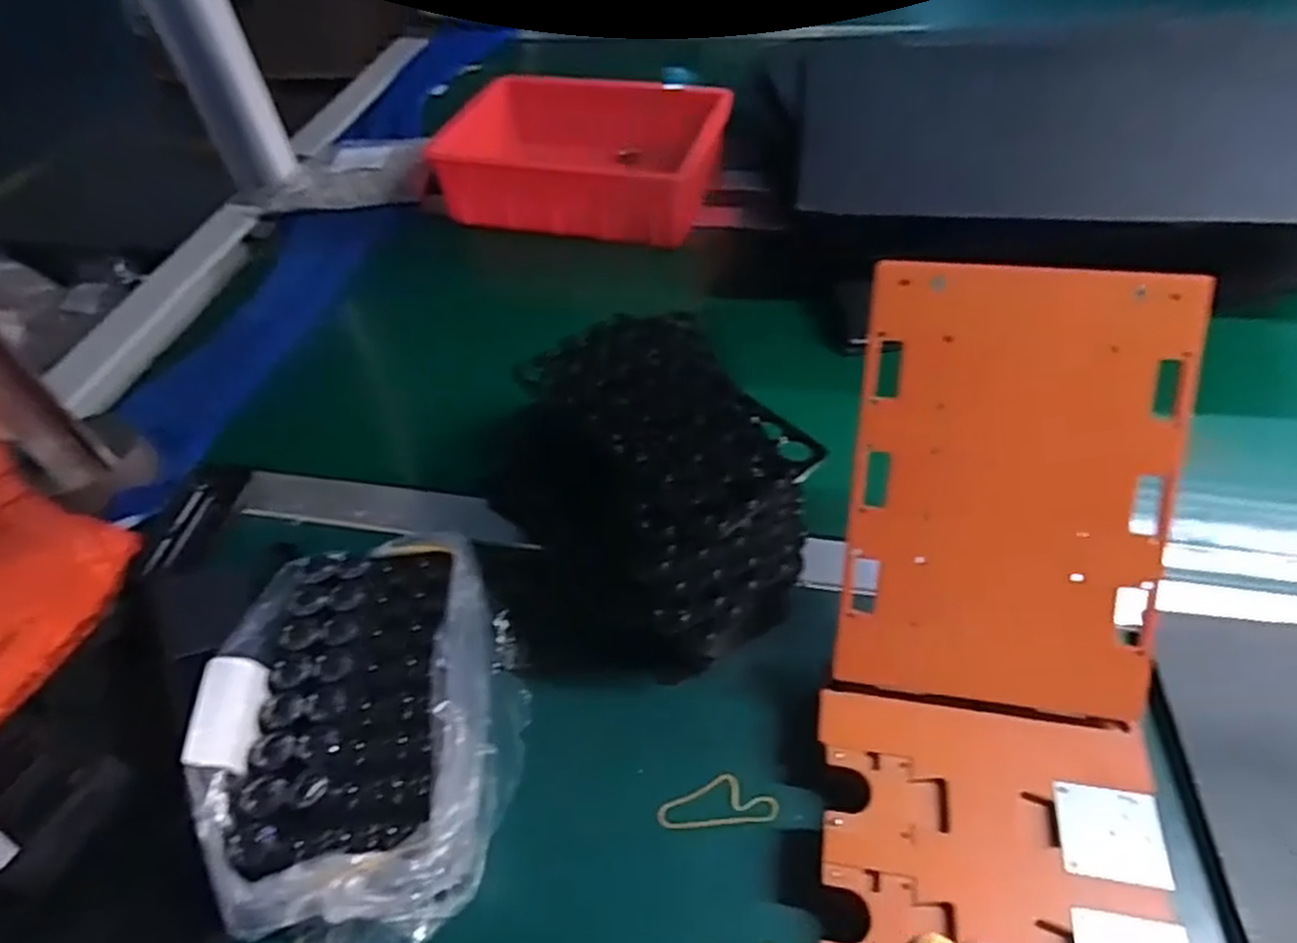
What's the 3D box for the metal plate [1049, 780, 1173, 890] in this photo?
[{"bbox_3d":[0.236,0.184,0.393,0.047,0.004,0.045,0,50,16],"label":"metal plate"}]

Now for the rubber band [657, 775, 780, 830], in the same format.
[{"bbox_3d":[0.040,0.192,0.450,0.069,0.004,0.027,-7,64,5],"label":"rubber band"}]

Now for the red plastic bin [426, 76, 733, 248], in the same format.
[{"bbox_3d":[-0.072,-0.353,0.856,0.296,0.072,0.194,11,51,15],"label":"red plastic bin"}]

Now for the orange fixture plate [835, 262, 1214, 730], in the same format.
[{"bbox_3d":[0.196,0.012,0.418,0.160,0.234,0.008,5,9,11],"label":"orange fixture plate"}]

